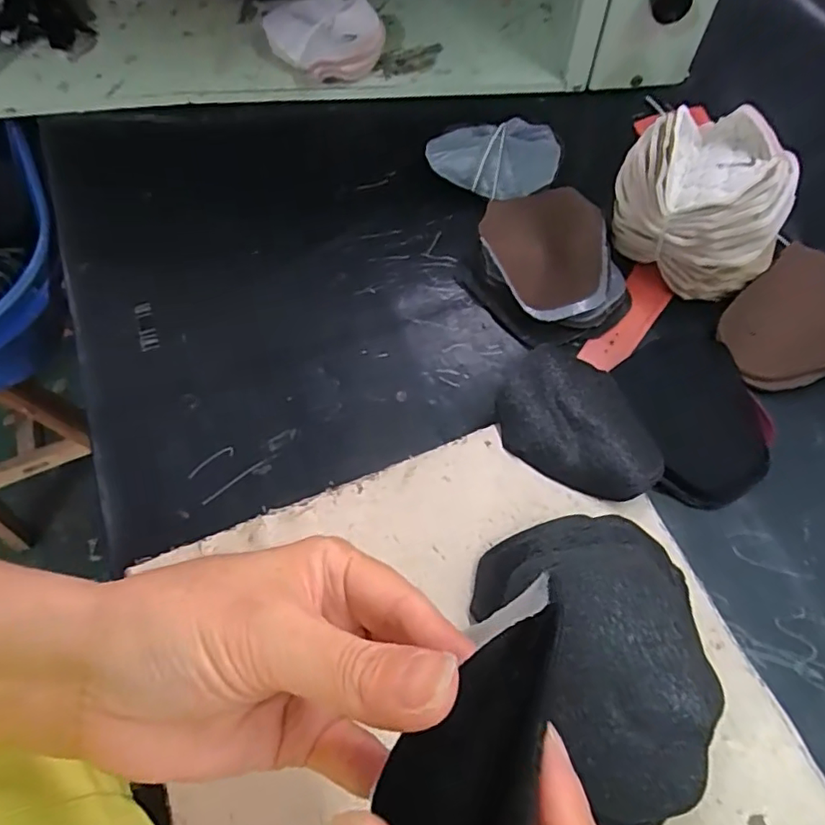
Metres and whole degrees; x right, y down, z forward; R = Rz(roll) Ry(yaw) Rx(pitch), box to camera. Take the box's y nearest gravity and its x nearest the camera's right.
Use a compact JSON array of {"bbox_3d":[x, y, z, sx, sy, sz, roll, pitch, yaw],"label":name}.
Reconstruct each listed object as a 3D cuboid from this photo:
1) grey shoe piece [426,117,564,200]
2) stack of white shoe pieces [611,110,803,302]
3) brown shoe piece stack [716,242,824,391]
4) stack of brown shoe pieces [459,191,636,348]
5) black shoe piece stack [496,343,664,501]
[{"bbox_3d":[0.064,-0.199,0.453,0.099,0.015,0.063,-9,83,-1],"label":"grey shoe piece"},{"bbox_3d":[0.197,-0.144,0.384,0.079,0.071,0.100,-26,66,-9],"label":"stack of white shoe pieces"},{"bbox_3d":[0.261,-0.057,0.390,0.098,0.024,0.086,-30,67,-11],"label":"brown shoe piece stack"},{"bbox_3d":[0.096,-0.108,0.420,0.102,0.028,0.121,-29,66,-10],"label":"stack of brown shoe pieces"},{"bbox_3d":[0.105,0.003,0.353,0.098,0.018,0.083,25,65,15],"label":"black shoe piece stack"}]

